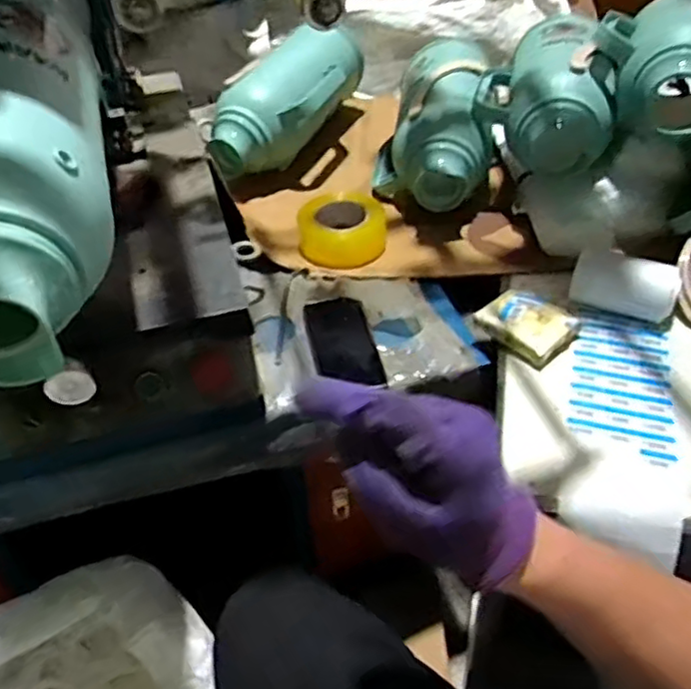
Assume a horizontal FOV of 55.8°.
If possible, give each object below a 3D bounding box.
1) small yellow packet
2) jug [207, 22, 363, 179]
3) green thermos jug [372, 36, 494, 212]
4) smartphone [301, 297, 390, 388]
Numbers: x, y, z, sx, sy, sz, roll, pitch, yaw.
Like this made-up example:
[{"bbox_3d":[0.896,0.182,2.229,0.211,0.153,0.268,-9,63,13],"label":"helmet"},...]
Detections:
[{"bbox_3d":[0.223,-0.027,0.788,0.084,0.029,0.105,-30,50,-26],"label":"small yellow packet"},{"bbox_3d":[-0.089,-0.408,1.115,0.140,0.151,0.355,33,73,31],"label":"jug"},{"bbox_3d":[0.139,-0.356,1.046,0.178,0.149,0.357,2,57,6],"label":"green thermos jug"},{"bbox_3d":[-0.003,0.000,0.822,0.076,0.009,0.148,-19,52,2],"label":"smartphone"}]

